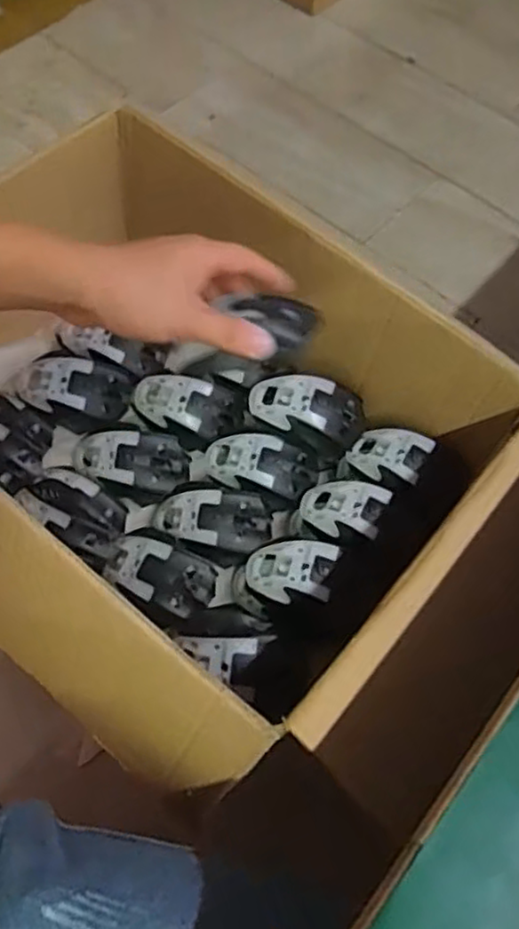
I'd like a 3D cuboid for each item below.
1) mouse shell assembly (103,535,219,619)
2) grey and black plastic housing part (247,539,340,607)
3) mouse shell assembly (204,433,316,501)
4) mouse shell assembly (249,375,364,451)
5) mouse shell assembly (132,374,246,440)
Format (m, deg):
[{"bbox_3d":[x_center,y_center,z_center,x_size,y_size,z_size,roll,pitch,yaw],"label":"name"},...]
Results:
[{"bbox_3d":[-0.092,0.104,0.638,0.099,0.043,0.055,22,63,8],"label":"mouse shell assembly"},{"bbox_3d":[0.027,0.098,0.622,0.076,0.034,0.056,11,62,2],"label":"grey and black plastic housing part"},{"bbox_3d":[0.001,0.003,0.705,0.121,0.037,0.060,14,62,3],"label":"mouse shell assembly"},{"bbox_3d":[0.048,-0.053,0.691,0.119,0.040,0.064,13,62,3],"label":"mouse shell assembly"},{"bbox_3d":[-0.074,-0.062,0.736,0.123,0.034,0.061,9,62,1],"label":"mouse shell assembly"}]

